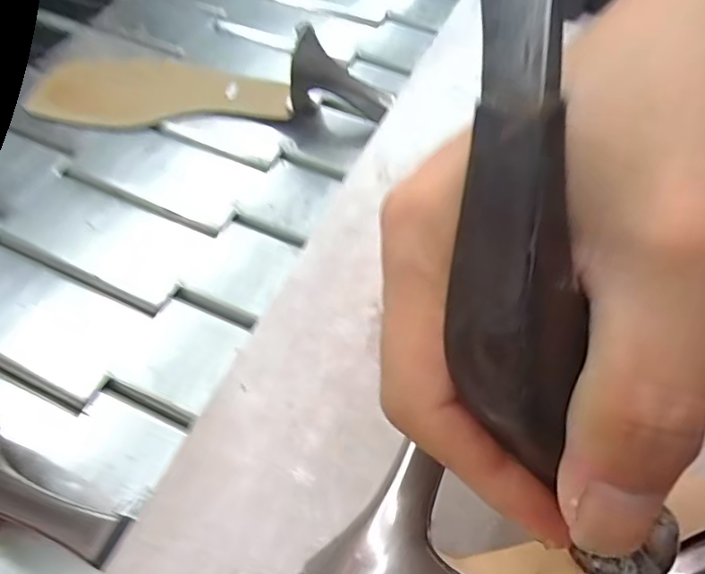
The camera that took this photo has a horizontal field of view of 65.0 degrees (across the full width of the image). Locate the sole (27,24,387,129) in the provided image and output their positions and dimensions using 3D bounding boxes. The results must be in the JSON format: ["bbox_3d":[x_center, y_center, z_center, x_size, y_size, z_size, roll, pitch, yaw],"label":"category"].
[{"bbox_3d":[-0.105,-0.155,0.398,0.250,0.054,0.066,1,55,-1],"label":"sole"}]

